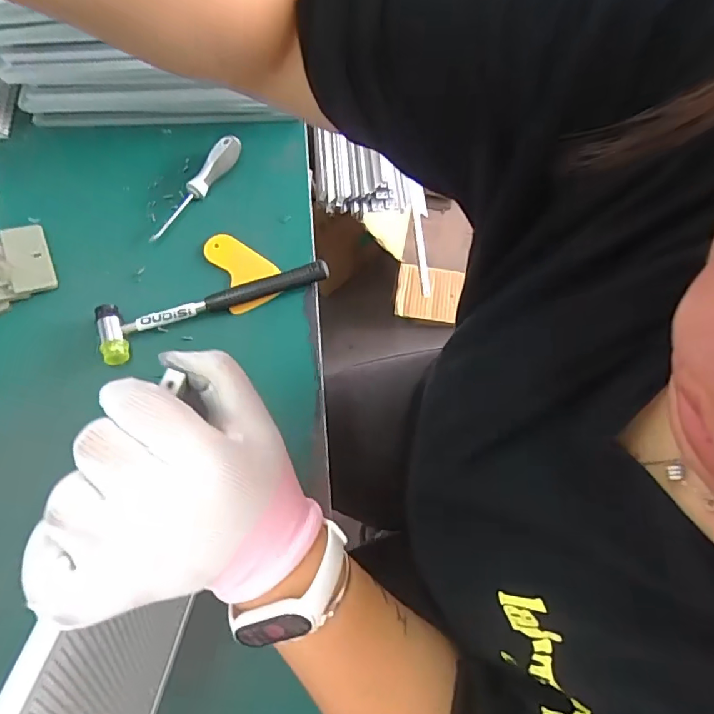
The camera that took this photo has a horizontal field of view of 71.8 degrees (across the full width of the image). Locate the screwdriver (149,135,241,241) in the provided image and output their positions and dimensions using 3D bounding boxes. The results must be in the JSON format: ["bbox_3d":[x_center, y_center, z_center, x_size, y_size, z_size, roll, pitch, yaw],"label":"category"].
[{"bbox_3d":[-0.192,-0.200,0.584,0.026,0.024,0.156,37,86,13],"label":"screwdriver"}]

